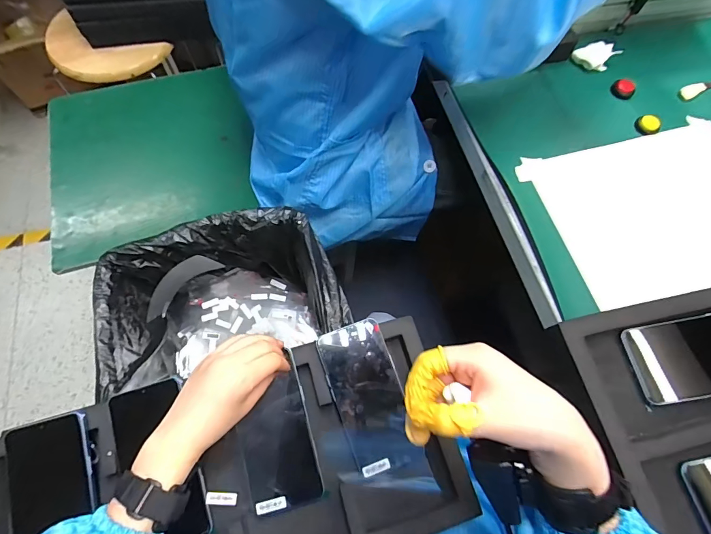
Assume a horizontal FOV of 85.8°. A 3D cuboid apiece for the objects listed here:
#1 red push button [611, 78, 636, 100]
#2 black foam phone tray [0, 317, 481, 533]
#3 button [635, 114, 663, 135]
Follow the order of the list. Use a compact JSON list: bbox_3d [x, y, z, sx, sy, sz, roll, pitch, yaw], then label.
[{"bbox_3d":[0.404,-0.269,0.577,0.032,0.010,0.035,1,68,-3],"label":"red push button"},{"bbox_3d":[-0.133,0.211,0.407,0.482,0.037,0.250,-8,69,-8],"label":"black foam phone tray"},{"bbox_3d":[0.422,-0.206,0.549,0.030,0.010,0.030,8,68,0],"label":"button"}]

